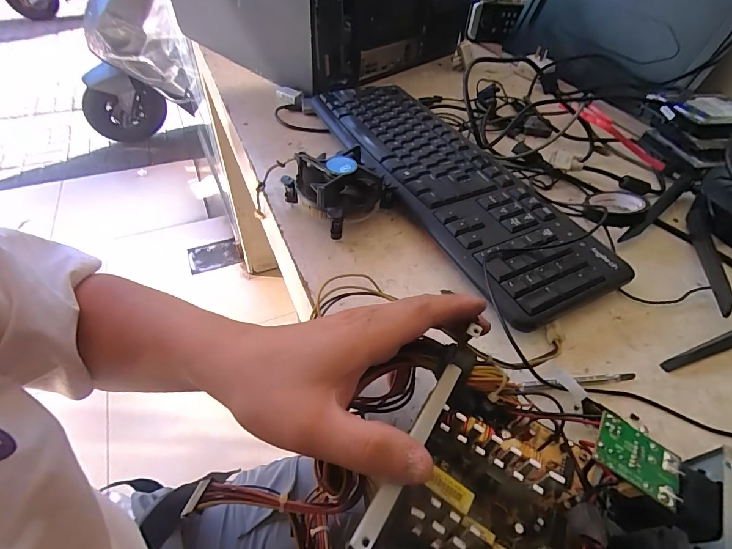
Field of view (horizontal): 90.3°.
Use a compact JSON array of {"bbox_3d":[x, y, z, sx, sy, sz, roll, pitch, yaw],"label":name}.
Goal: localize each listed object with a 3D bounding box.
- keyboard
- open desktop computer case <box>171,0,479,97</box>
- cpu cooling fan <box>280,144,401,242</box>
[{"bbox_3d":[0.083,-0.117,0.421,0.143,0.038,0.413,-22,55,-22],"label":"keyboard"},{"bbox_3d":[-0.055,-0.492,0.646,0.339,0.196,0.439,35,59,26],"label":"open desktop computer case"},{"bbox_3d":[-0.028,-0.089,0.377,0.083,0.056,0.087,-35,61,-28],"label":"cpu cooling fan"}]

